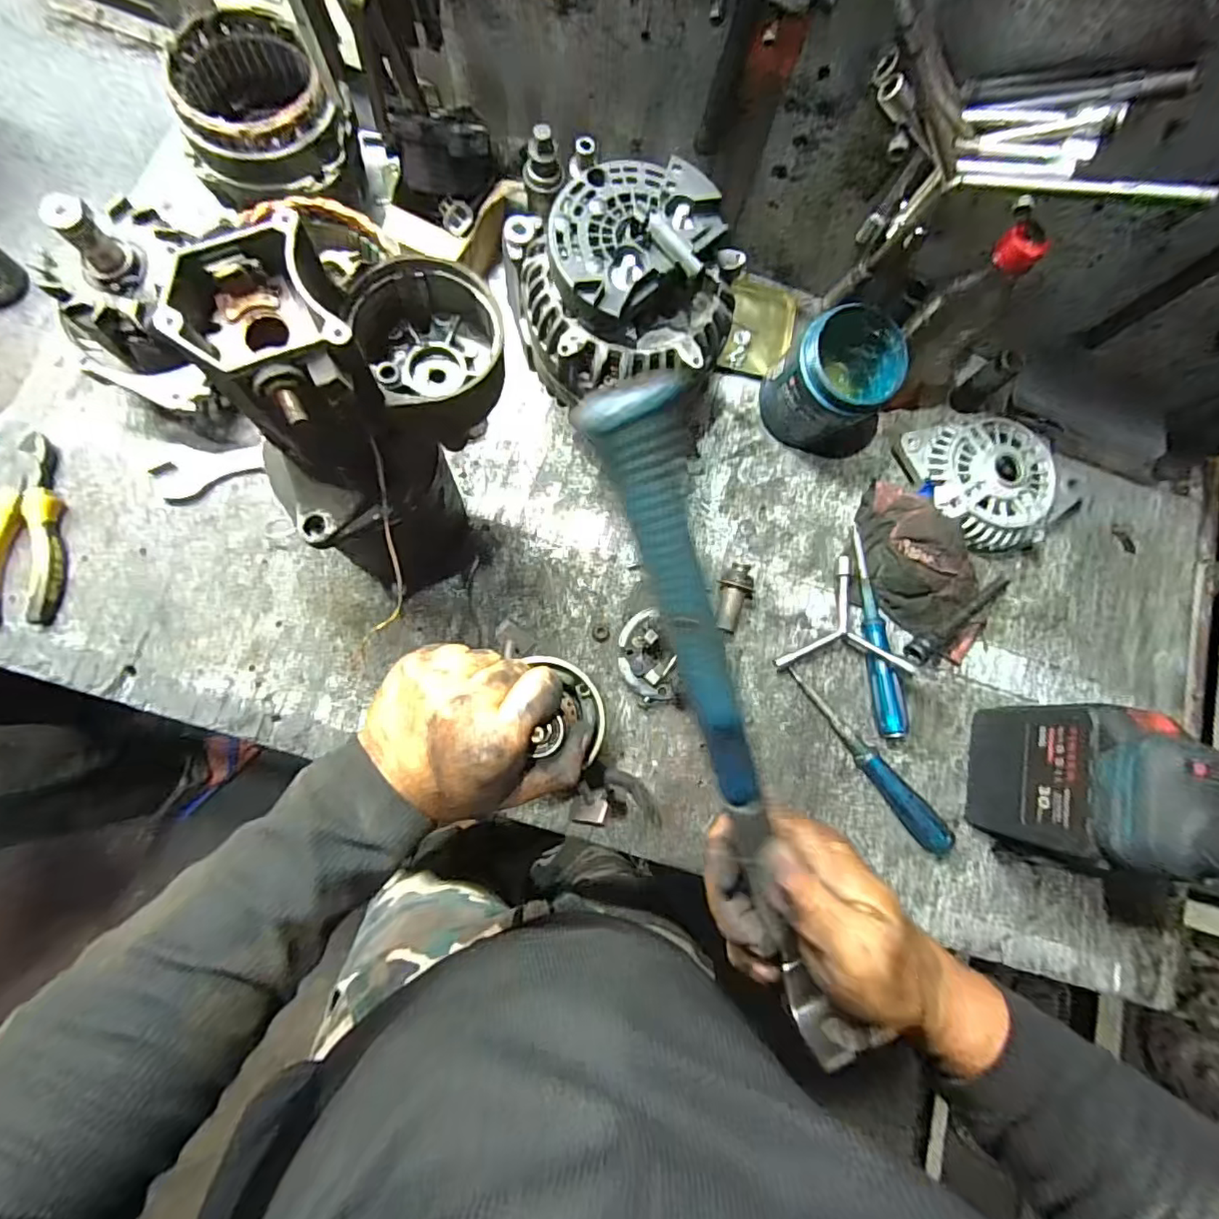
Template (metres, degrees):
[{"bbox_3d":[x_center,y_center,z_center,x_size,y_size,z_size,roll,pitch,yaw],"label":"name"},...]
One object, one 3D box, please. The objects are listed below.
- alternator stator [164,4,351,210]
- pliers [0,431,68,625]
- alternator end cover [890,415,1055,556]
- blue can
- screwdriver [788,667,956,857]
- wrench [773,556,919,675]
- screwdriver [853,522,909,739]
[{"bbox_3d":[-0.282,-0.398,0.467,0.120,0.072,0.131,1,80,-7],"label":"alternator stator"},{"bbox_3d":[-0.470,-0.065,0.462,0.059,0.019,0.150,1,80,-7],"label":"pliers"},{"bbox_3d":[0.361,-0.121,0.559,0.140,0.038,0.128,-5,81,-8],"label":"alternator end cover"},{"bbox_3d":[0.208,-0.198,0.517,0.097,0.106,0.103,1,80,-7],"label":"blue can"},{"bbox_3d":[0.235,0.135,0.506,0.023,0.028,0.205,-37,87,-12],"label":"screwdriver"},{"bbox_3d":[0.197,0.023,0.511,0.101,0.033,0.114,-24,87,-9],"label":"wrench"},{"bbox_3d":[0.247,0.019,0.526,0.024,0.025,0.193,-5,81,-8],"label":"screwdriver"}]

